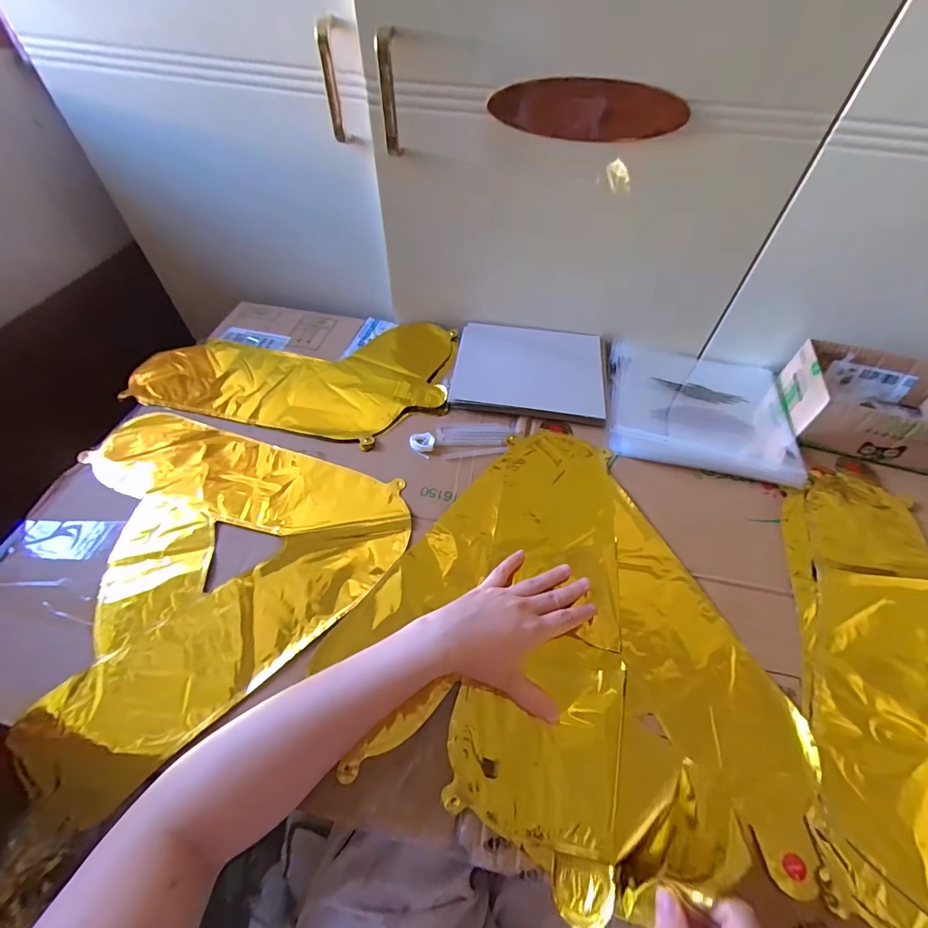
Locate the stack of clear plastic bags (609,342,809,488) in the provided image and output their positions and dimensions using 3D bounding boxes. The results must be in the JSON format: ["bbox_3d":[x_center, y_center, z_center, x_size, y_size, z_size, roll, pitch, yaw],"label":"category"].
[{"bbox_3d":[0.300,-0.079,0.549,0.221,0.018,0.209,12,53,7],"label":"stack of clear plastic bags"}]

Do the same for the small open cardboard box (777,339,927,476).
[{"bbox_3d":[0.509,-0.071,0.524,0.183,0.066,0.147,14,53,8],"label":"small open cardboard box"}]

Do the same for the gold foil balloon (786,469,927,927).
[{"bbox_3d":[0.400,0.181,0.357,0.209,0.018,0.406,18,54,11],"label":"gold foil balloon"}]

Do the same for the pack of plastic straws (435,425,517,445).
[{"bbox_3d":[0.015,-0.037,0.518,0.094,0.007,0.034,0,52,-3],"label":"pack of plastic straws"}]

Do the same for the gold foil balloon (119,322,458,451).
[{"bbox_3d":[-0.224,-0.137,0.592,0.402,0.029,0.233,12,53,7],"label":"gold foil balloon"}]

